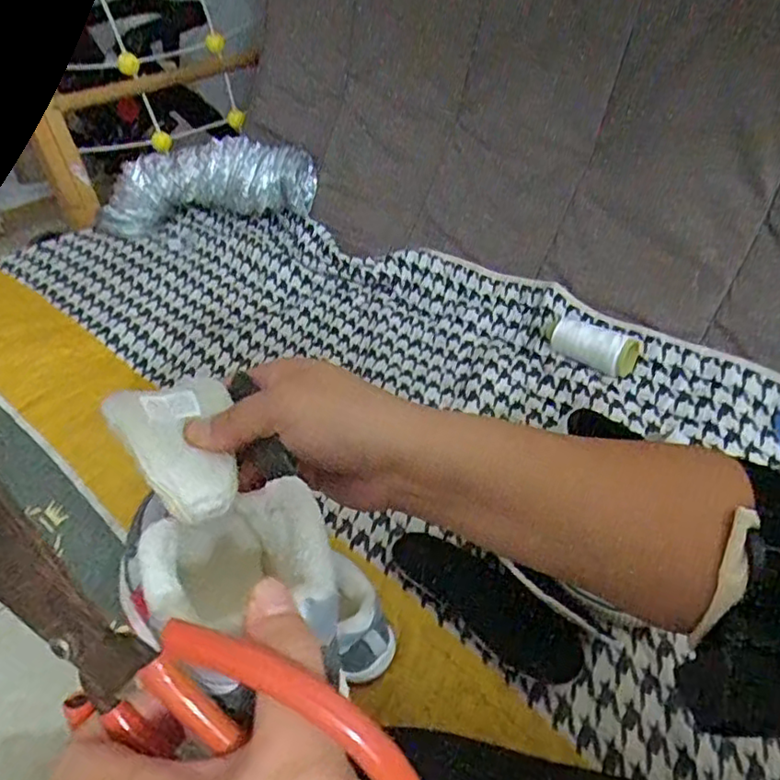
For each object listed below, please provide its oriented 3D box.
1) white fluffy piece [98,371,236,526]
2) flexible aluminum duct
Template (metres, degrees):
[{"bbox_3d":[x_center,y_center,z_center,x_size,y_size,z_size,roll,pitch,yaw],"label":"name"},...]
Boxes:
[{"bbox_3d":[-0.098,0.029,0.291,0.048,0.020,0.062,-10,69,-41],"label":"white fluffy piece"},{"bbox_3d":[-0.303,-0.331,1.065,0.356,0.126,0.102,-3,40,-2],"label":"flexible aluminum duct"}]

